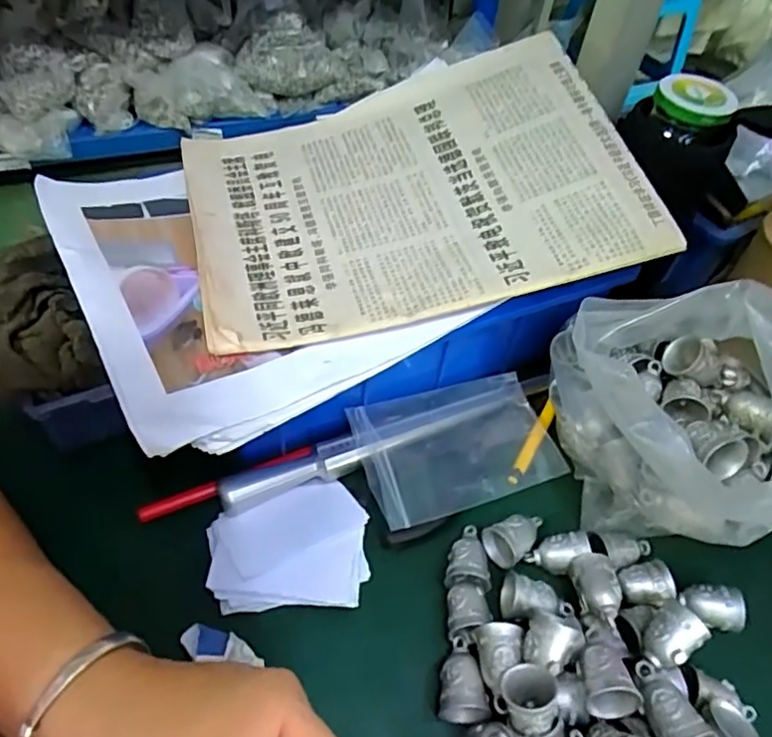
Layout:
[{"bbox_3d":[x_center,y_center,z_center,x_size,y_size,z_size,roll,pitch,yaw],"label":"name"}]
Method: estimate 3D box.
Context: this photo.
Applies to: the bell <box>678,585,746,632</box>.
[{"bbox_3d":[0.179,0.132,0.328,0.029,0.021,0.021,7,50,0],"label":"bell"}]

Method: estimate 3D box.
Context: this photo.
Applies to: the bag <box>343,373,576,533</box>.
[{"bbox_3d":[0.046,0.046,0.373,0.124,0.016,0.078,-15,53,-18],"label":"bag"}]

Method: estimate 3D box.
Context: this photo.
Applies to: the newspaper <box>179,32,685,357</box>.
[{"bbox_3d":[0.013,-0.112,0.367,0.262,0.027,0.185,-15,61,-2],"label":"newspaper"}]

